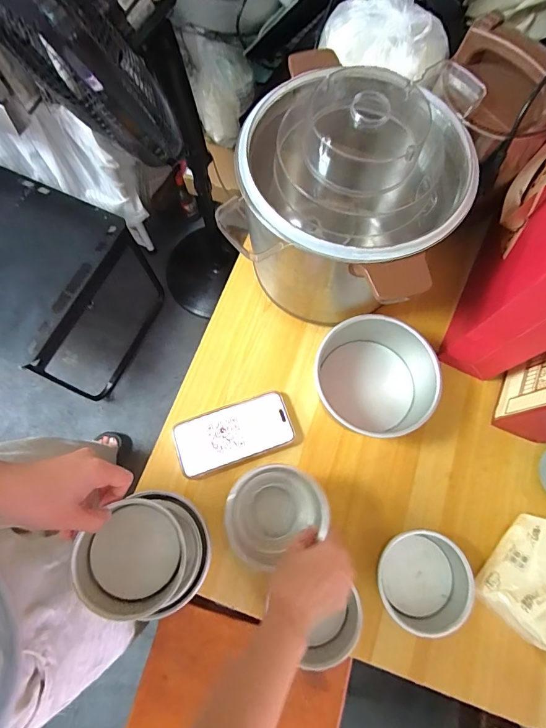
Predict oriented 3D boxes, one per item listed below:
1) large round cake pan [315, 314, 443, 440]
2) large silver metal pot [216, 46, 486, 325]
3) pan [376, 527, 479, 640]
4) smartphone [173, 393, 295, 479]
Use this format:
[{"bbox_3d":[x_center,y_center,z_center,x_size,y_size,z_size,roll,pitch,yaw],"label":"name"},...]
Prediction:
[{"bbox_3d":[0.140,0.021,0.556,0.147,0.078,0.166,-11,73,-4],"label":"large round cake pan"},{"bbox_3d":[0.093,-0.219,0.502,0.250,0.232,0.310,12,73,3],"label":"large silver metal pot"},{"bbox_3d":[0.180,0.262,0.488,0.104,0.046,0.107,0,73,0],"label":"pan"},{"bbox_3d":[-0.054,0.096,0.550,0.157,0.010,0.076,-18,75,-5],"label":"smartphone"}]

